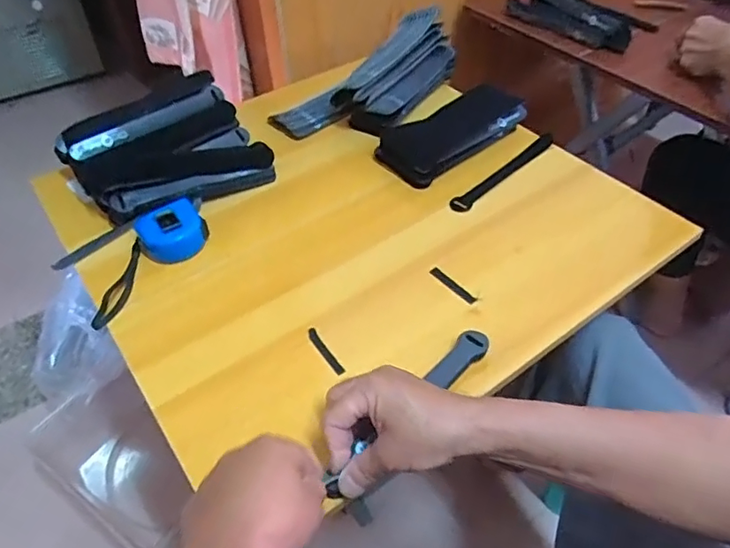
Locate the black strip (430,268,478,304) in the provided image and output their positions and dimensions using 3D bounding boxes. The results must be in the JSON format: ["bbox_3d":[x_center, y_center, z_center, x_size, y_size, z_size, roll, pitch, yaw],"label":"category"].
[{"bbox_3d":[0.092,0.011,0.581,0.011,0.004,0.060,-31,53,-25],"label":"black strip"}]

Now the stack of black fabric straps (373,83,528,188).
[{"bbox_3d":[0.118,-0.194,0.737,0.206,0.053,0.092,-30,53,-24],"label":"stack of black fabric straps"}]

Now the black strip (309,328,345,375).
[{"bbox_3d":[-0.038,0.074,0.528,0.010,0.004,0.058,-22,57,-28],"label":"black strip"}]

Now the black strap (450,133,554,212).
[{"bbox_3d":[0.179,-0.131,0.703,0.192,0.006,0.026,-36,44,-23],"label":"black strap"}]

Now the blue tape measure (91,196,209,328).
[{"bbox_3d":[-0.236,-0.016,0.595,0.070,0.031,0.167,22,64,20],"label":"blue tape measure"}]

